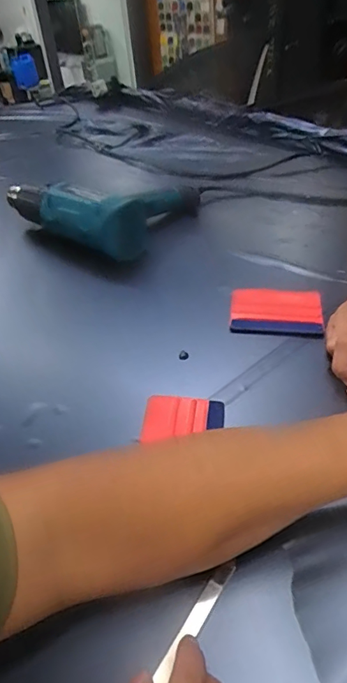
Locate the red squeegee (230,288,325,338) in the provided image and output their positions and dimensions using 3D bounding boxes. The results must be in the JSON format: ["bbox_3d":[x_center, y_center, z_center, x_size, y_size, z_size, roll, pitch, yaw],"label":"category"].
[{"bbox_3d":[0.116,-0.036,0.530,0.098,0.014,0.078,3,40,11],"label":"red squeegee"}]

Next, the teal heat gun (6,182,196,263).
[{"bbox_3d":[-0.101,-0.214,0.705,0.257,0.082,0.179,23,47,31],"label":"teal heat gun"}]

